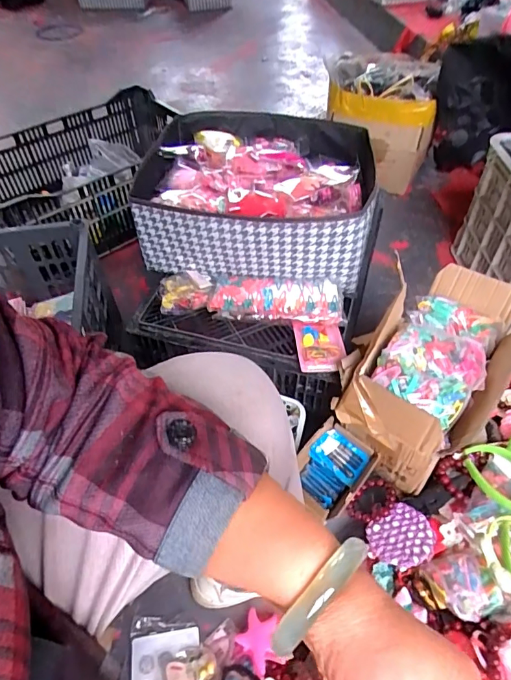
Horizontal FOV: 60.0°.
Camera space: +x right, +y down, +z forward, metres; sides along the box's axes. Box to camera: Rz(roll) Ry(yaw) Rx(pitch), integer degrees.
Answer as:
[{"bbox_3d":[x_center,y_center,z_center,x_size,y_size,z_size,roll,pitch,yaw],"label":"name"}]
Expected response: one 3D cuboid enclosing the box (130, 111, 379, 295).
[{"bbox_3d":[-0.002,-0.290,0.848,0.416,0.154,0.382,5,50,6],"label":"box"}]

